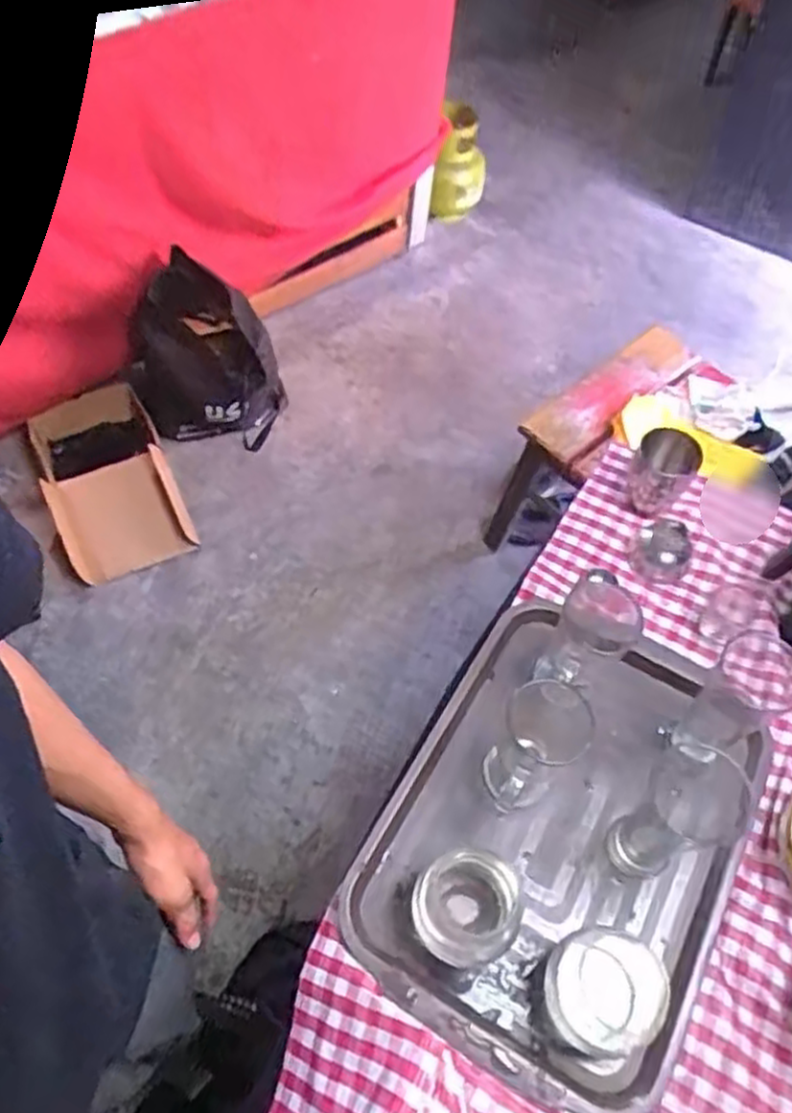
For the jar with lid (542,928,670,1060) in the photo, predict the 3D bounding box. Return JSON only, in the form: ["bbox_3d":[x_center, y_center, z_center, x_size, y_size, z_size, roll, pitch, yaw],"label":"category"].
[{"bbox_3d":[0.171,0.356,0.624,0.099,0.039,0.090,1,56,-2],"label":"jar with lid"}]

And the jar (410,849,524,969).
[{"bbox_3d":[0.062,0.306,0.658,0.084,0.069,0.088,1,56,-2],"label":"jar"}]

